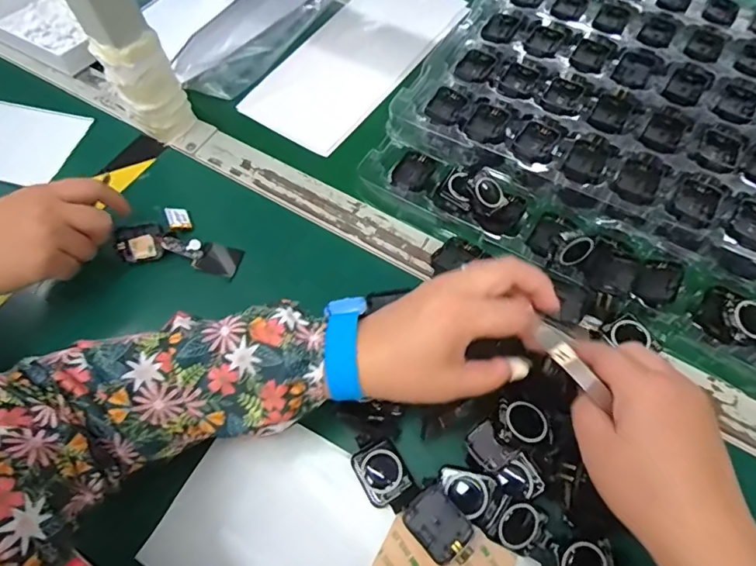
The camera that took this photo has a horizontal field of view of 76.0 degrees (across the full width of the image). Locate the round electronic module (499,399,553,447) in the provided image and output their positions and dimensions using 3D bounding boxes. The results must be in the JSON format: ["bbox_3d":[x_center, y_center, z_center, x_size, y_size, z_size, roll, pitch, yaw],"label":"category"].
[{"bbox_3d":[0.098,0.093,0.322,0.035,0.006,0.031,8,55,-4],"label":"round electronic module"}]

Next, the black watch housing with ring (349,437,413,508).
[{"bbox_3d":[0.002,0.132,0.337,0.032,0.006,0.039,-28,65,-11],"label":"black watch housing with ring"}]

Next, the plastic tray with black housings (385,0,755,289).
[{"bbox_3d":[0.305,-0.170,0.460,0.493,0.026,0.341,27,67,16],"label":"plastic tray with black housings"}]

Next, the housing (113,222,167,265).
[{"bbox_3d":[-0.212,-0.035,0.434,0.043,0.017,0.029,-19,63,-7],"label":"housing"}]

